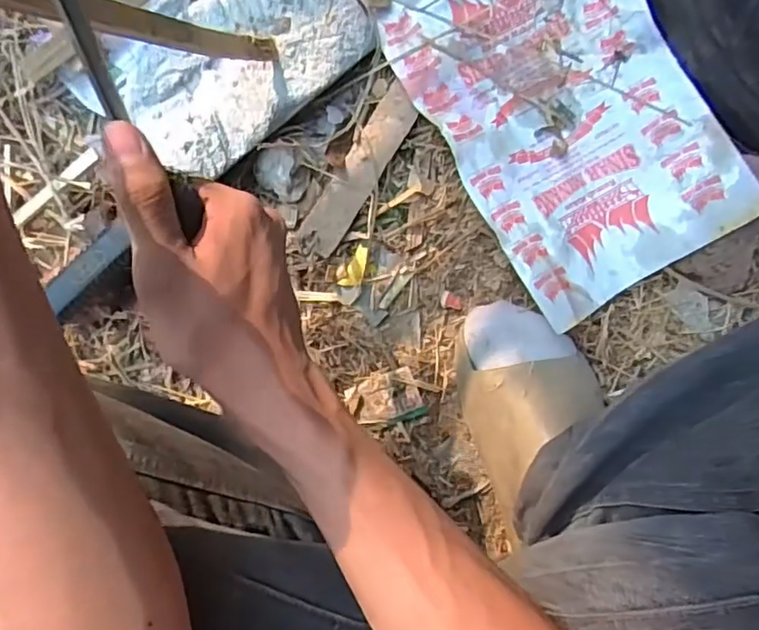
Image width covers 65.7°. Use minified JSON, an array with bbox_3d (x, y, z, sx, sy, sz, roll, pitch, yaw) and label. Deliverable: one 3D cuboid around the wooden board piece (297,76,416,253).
[{"bbox_3d":[-0.016,-0.121,0.498,0.034,0.005,0.148,34,98,4],"label":"wooden board piece"}]

